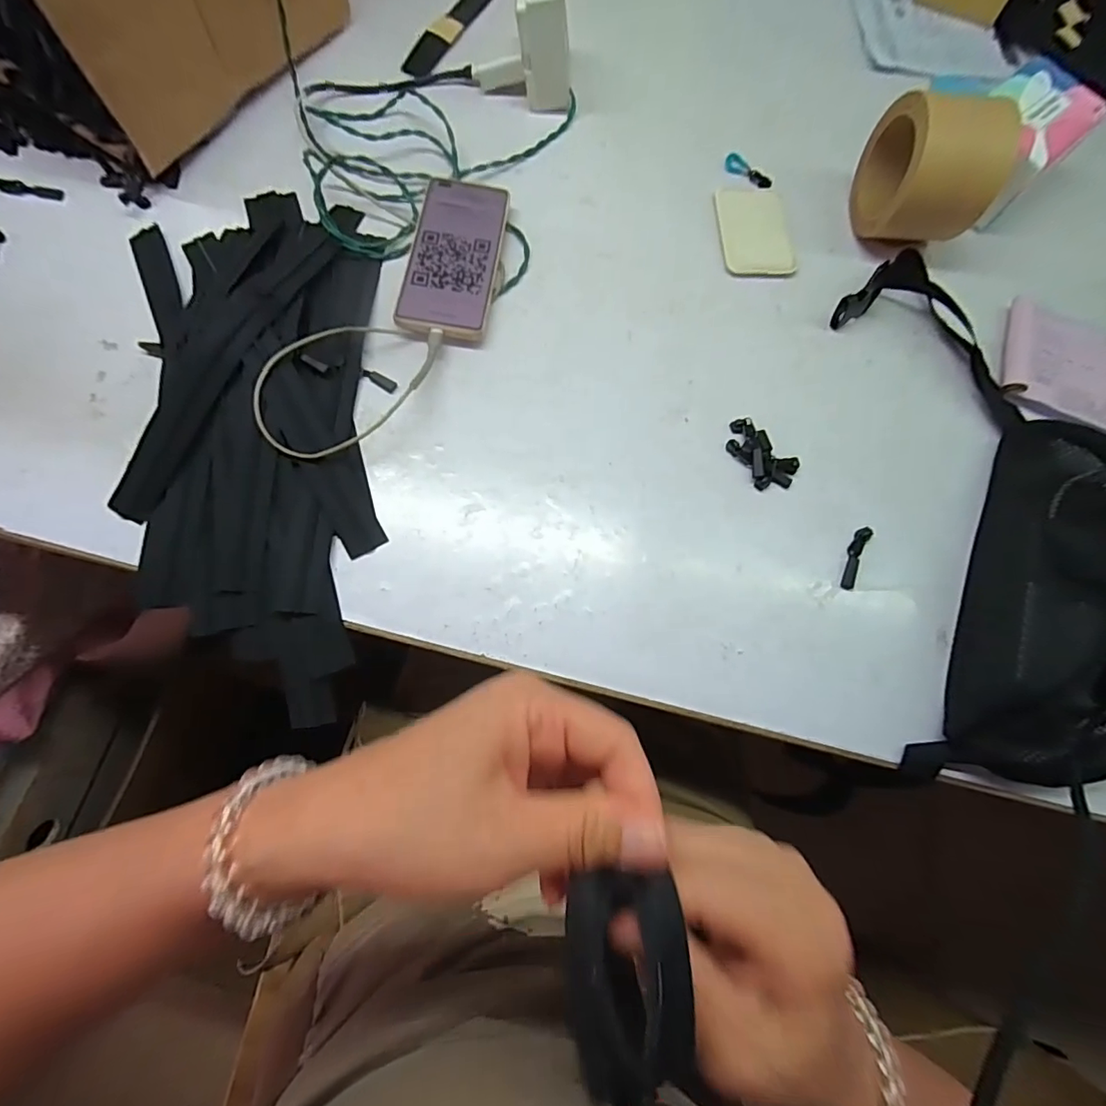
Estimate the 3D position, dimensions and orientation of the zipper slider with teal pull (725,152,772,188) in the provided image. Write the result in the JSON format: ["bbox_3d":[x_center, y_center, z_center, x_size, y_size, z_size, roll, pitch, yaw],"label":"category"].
[{"bbox_3d":[0.196,-0.383,0.520,0.013,0.010,0.054,-42,79,-13],"label":"zipper slider with teal pull"}]

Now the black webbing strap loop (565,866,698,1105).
[{"bbox_3d":[0.023,0.135,0.160,0.036,0.022,0.061,-6,73,-4],"label":"black webbing strap loop"}]

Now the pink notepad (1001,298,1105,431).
[{"bbox_3d":[0.485,-0.150,0.446,0.174,0.028,0.128,25,73,5],"label":"pink notepad"}]

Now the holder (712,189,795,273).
[{"bbox_3d":[0.193,-0.309,0.495,0.066,0.009,0.101,-2,73,-3],"label":"holder"}]

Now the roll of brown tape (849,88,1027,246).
[{"bbox_3d":[0.332,-0.339,0.459,0.074,0.103,0.108,-1,73,-3],"label":"roll of brown tape"}]

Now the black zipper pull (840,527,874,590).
[{"bbox_3d":[0.238,0.003,0.406,0.013,0.006,0.056,27,74,6],"label":"black zipper pull"}]

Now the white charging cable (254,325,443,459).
[{"bbox_3d":[-0.162,-0.143,0.415,0.149,0.035,0.097,-32,77,-12],"label":"white charging cable"}]

